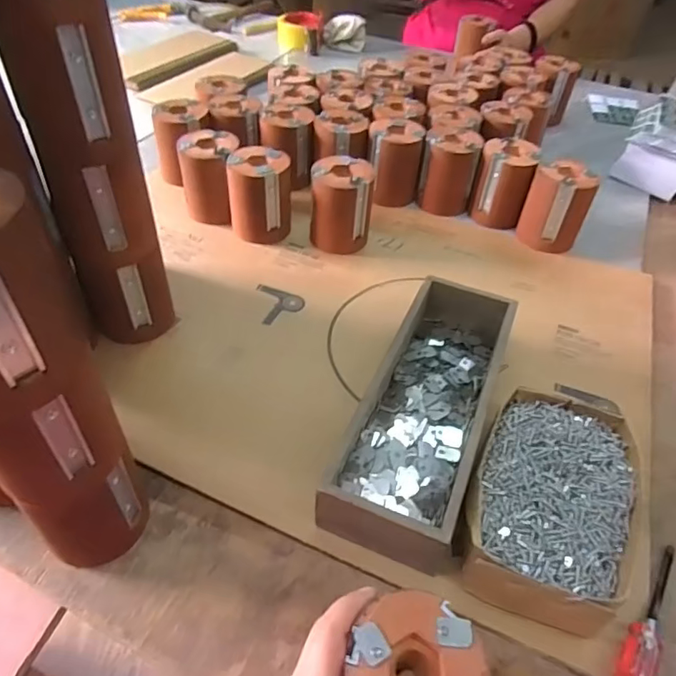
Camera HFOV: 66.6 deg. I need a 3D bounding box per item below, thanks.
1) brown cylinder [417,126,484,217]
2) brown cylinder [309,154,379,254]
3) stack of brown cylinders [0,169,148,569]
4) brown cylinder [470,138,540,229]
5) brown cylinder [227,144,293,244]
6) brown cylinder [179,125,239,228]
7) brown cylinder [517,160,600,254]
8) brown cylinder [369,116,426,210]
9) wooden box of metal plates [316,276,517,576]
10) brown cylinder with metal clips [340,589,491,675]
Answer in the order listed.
[{"bbox_3d":[0.161,-0.244,0.747,0.075,0.099,0.084,11,48,8],"label":"brown cylinder"},{"bbox_3d":[0.005,-0.173,0.668,0.079,0.100,0.073,1,47,-2],"label":"brown cylinder"},{"bbox_3d":[-0.179,0.042,0.315,0.080,0.281,0.073,-23,52,-22],"label":"stack of brown cylinders"},{"bbox_3d":[0.233,-0.219,0.727,0.073,0.099,0.076,19,49,14],"label":"brown cylinder"},{"bbox_3d":[-0.100,-0.187,0.671,0.078,0.097,0.079,2,47,-1],"label":"brown cylinder"},{"bbox_3d":[-0.170,-0.217,0.691,0.069,0.096,0.082,0,47,-2],"label":"brown cylinder"},{"bbox_3d":[0.293,-0.175,0.692,0.078,0.099,0.076,25,51,19],"label":"brown cylinder"},{"bbox_3d":[0.081,-0.256,0.751,0.071,0.098,0.082,0,47,-2],"label":"brown cylinder"},{"bbox_3d":[0.086,0.058,0.480,0.102,0.068,0.315,19,49,14],"label":"wooden box of metal plates"},{"bbox_3d":[0.043,0.195,0.296,0.073,0.049,0.079,1,47,-1],"label":"brown cylinder with metal clips"}]

